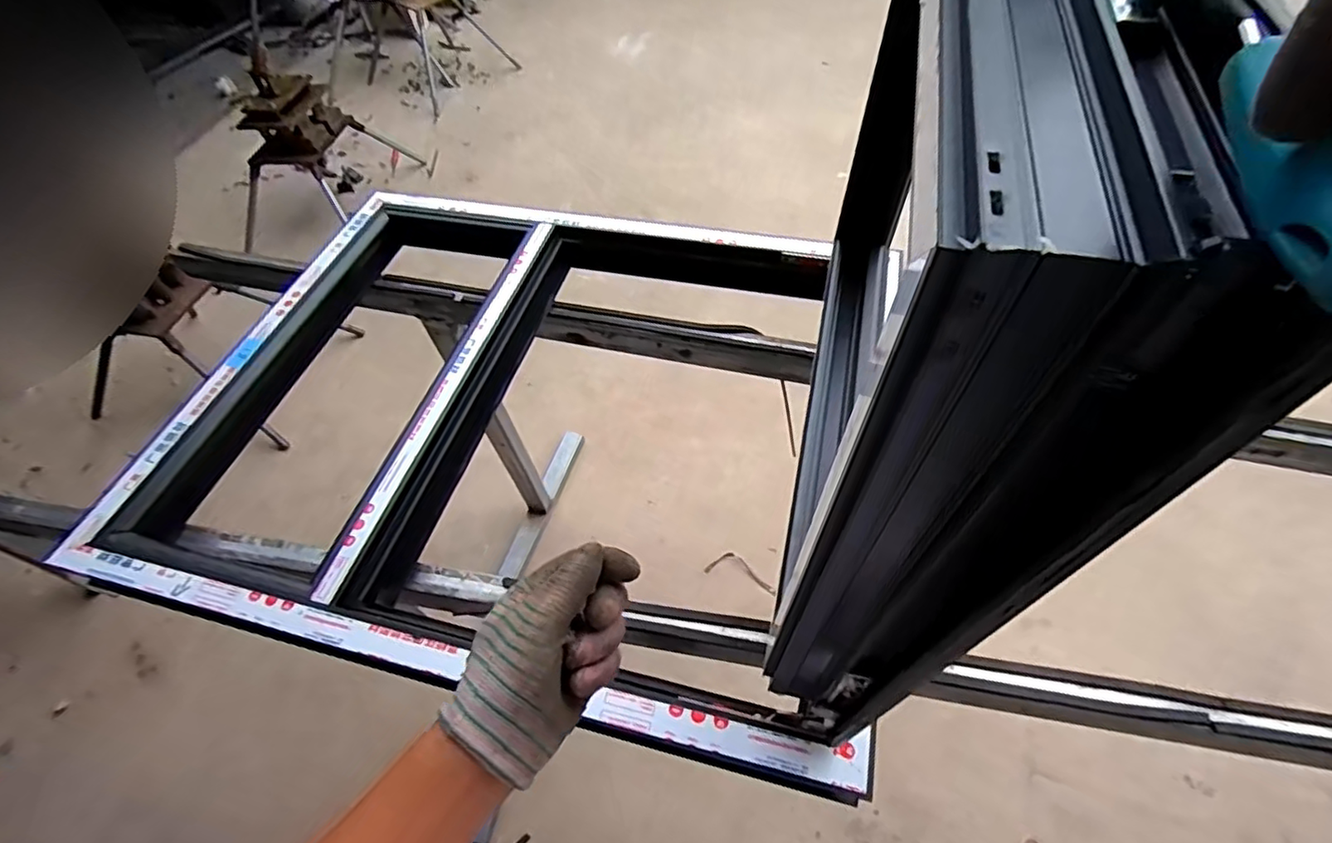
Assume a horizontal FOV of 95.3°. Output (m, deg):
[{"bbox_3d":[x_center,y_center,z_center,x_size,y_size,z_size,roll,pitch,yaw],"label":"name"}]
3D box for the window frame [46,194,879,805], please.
[{"bbox_3d":[-0.170,-0.029,0.797,0.868,0.070,0.706,10,57,12],"label":"window frame"}]

